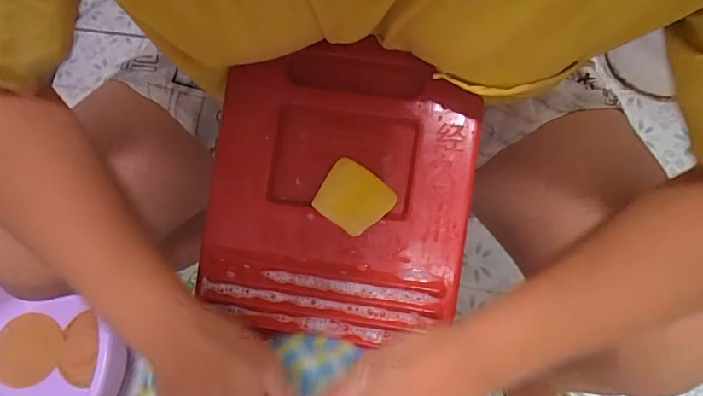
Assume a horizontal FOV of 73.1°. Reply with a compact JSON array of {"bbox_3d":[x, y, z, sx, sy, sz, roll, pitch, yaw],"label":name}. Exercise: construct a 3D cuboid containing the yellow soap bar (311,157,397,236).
[{"bbox_3d":[0.001,0.000,0.356,0.052,0.011,0.047,35,73,14],"label":"yellow soap bar"}]

